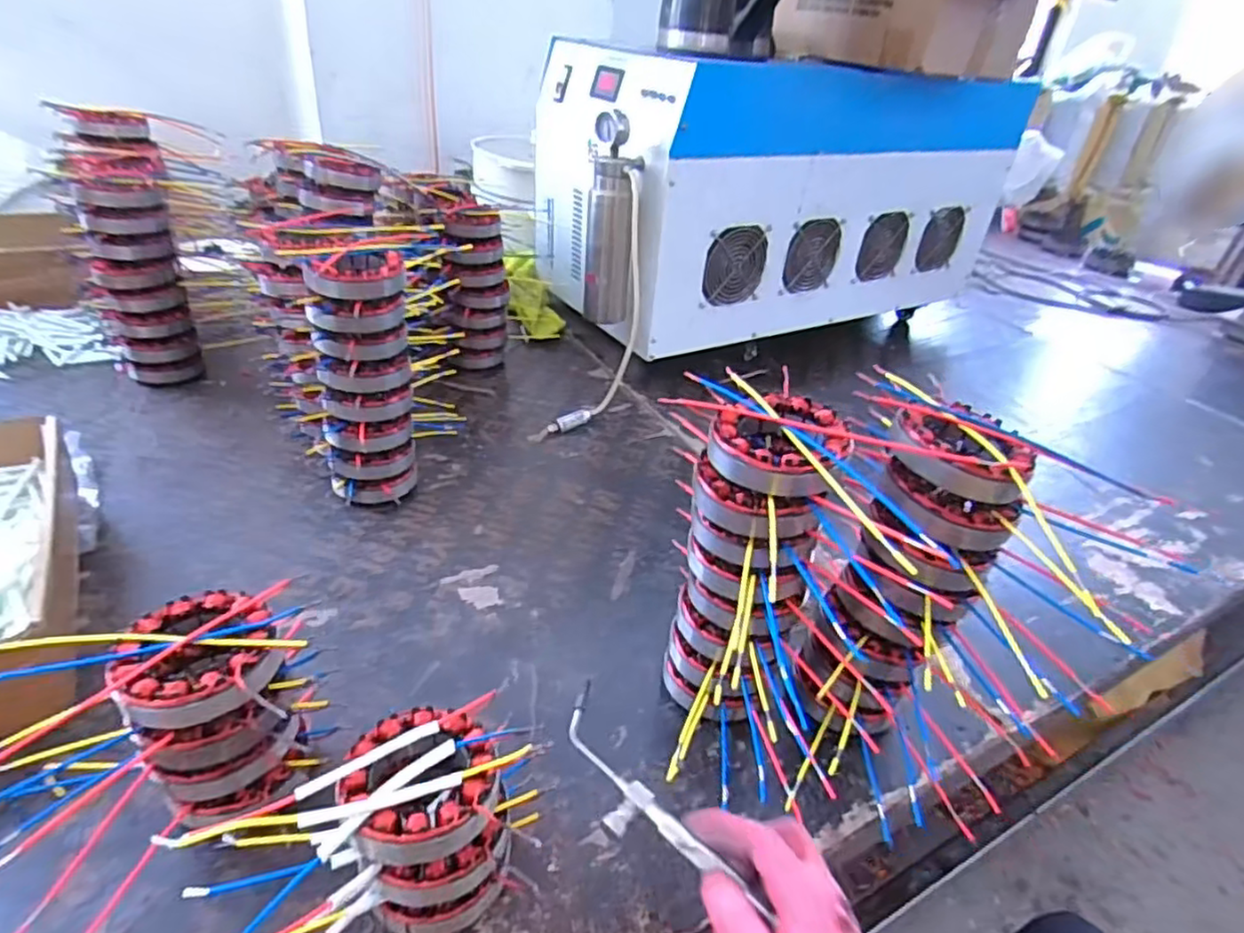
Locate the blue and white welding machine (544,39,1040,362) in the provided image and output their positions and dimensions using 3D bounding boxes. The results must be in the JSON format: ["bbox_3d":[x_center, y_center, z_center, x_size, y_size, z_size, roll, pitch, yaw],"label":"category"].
[{"bbox_3d":[0.281,-0.459,1.156,0.813,0.361,0.344,-11,38,-24],"label":"blue and white welding machine"}]

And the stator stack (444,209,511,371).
[{"bbox_3d":[-0.204,-0.250,0.972,0.085,0.210,0.065,-2,35,-12],"label":"stator stack"}]

